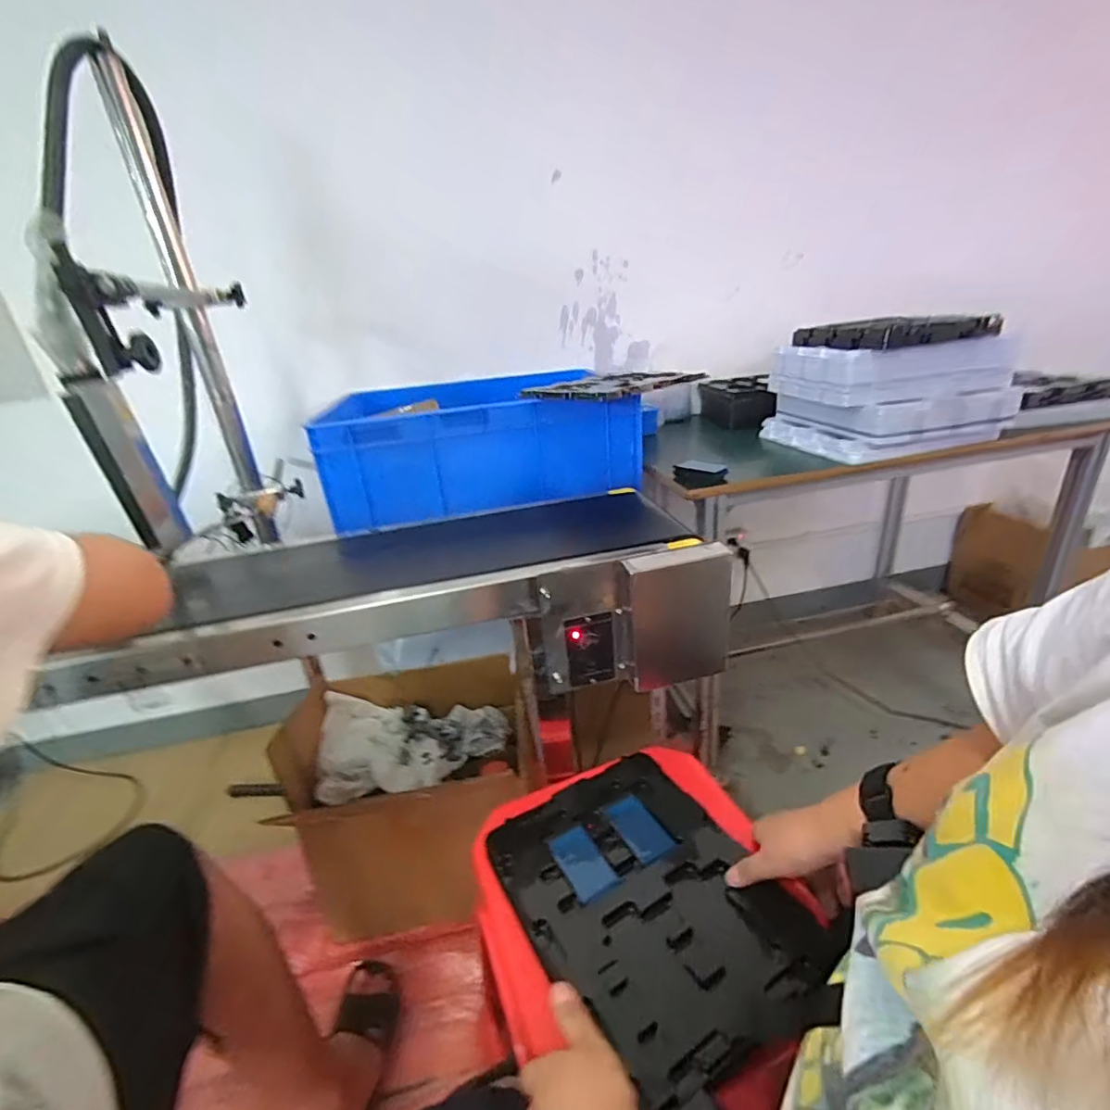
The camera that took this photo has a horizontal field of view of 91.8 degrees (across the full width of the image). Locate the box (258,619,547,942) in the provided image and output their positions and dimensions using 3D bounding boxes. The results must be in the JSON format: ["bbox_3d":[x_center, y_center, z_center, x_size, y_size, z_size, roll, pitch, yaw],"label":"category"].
[{"bbox_3d":[-0.246,0.409,0.999,0.403,0.323,0.345,-10,24,-9],"label":"box"}]

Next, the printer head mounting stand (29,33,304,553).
[{"bbox_3d":[-0.547,-0.320,0.759,0.153,0.641,0.397,-13,25,-16],"label":"printer head mounting stand"}]

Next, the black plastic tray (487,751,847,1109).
[{"bbox_3d":[0.089,0.319,0.514,0.218,0.022,0.297,-20,28,-29],"label":"black plastic tray"}]

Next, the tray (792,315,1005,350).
[{"bbox_3d":[0.621,-0.422,1.019,0.230,0.031,0.265,-9,24,-7],"label":"tray"}]

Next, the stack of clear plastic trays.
[{"bbox_3d":[0.633,-0.323,1.070,0.317,0.179,0.311,-11,25,-11],"label":"stack of clear plastic trays"}]

